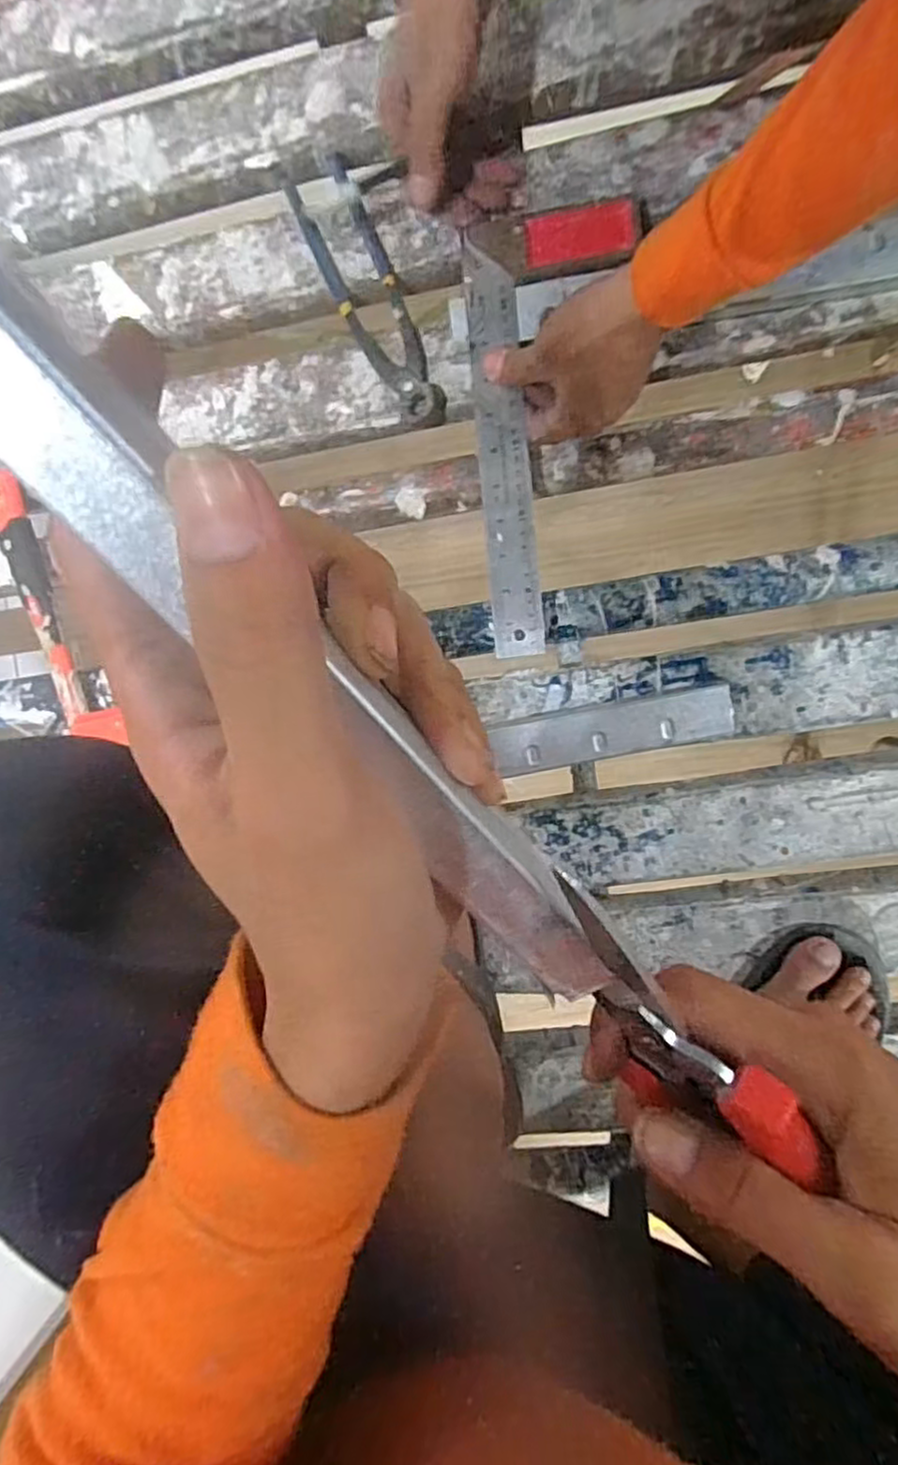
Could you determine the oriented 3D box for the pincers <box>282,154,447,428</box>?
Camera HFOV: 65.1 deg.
[{"bbox_3d":[-0.062,-0.330,0.523,0.048,0.015,0.211,-25,89,8],"label":"pincers"}]

